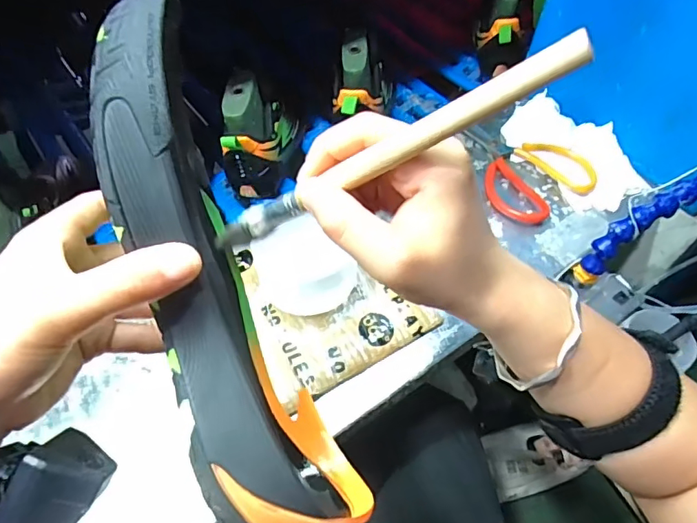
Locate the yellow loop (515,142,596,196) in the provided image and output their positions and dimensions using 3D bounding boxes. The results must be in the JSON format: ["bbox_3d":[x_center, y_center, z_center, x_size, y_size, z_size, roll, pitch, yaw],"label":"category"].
[{"bbox_3d":[0.254,-0.120,0.615,0.099,0.013,0.048,39,62,23],"label":"yellow loop"}]

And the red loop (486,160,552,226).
[{"bbox_3d":[0.189,-0.080,0.594,0.057,0.009,0.098,-26,59,-19],"label":"red loop"}]

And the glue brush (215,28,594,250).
[{"bbox_3d":[0.003,-0.038,0.211,0.188,0.011,0.015,-22,43,37],"label":"glue brush"}]

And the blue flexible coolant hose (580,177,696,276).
[{"bbox_3d":[0.283,-0.038,0.489,0.136,0.025,0.025,-43,54,23],"label":"blue flexible coolant hose"}]

